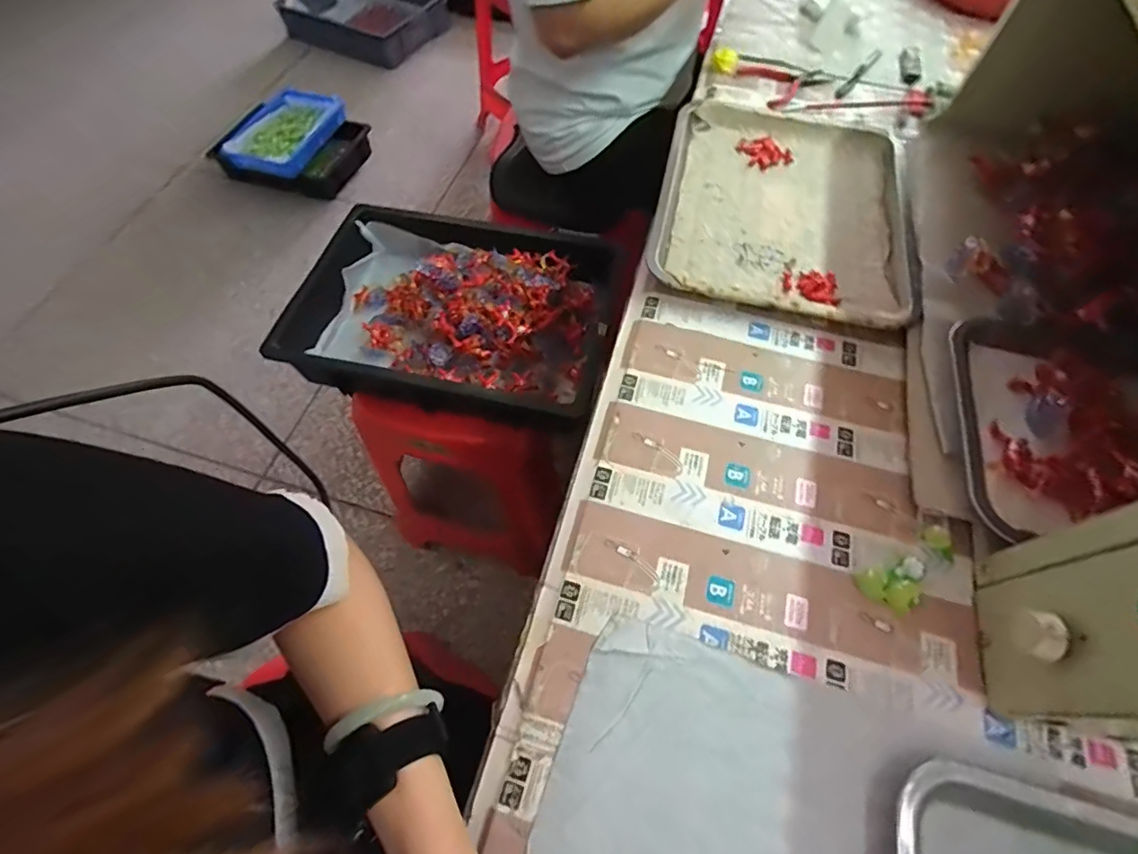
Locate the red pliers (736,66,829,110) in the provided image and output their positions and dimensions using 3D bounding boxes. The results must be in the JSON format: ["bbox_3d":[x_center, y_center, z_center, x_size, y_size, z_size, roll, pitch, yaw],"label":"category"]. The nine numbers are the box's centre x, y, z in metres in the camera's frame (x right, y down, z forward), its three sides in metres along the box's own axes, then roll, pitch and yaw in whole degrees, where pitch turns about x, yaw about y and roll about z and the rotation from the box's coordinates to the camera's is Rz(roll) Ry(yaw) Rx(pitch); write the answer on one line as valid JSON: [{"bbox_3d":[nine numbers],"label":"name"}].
[{"bbox_3d":[0.270,-0.457,0.686,0.116,0.007,0.092,-38,68,-18],"label":"red pliers"}]

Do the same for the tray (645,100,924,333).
[{"bbox_3d":[0.234,-0.249,0.565,0.249,0.024,0.329,13,63,6],"label":"tray"}]

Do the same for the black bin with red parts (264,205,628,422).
[{"bbox_3d":[-0.174,-0.169,0.775,0.422,0.096,0.303,11,62,8],"label":"black bin with red parts"}]

